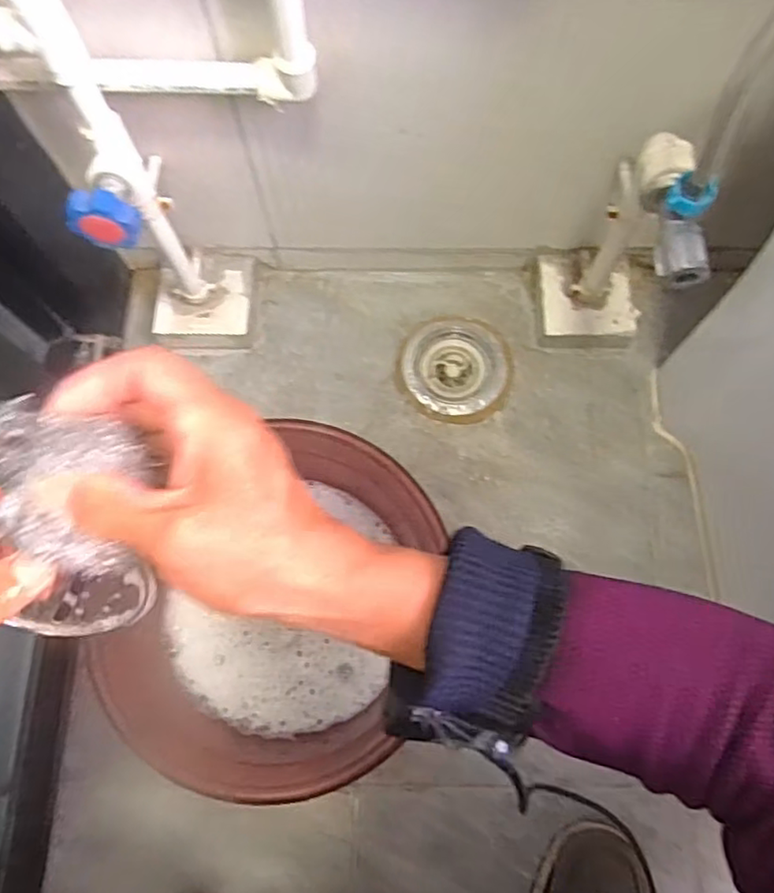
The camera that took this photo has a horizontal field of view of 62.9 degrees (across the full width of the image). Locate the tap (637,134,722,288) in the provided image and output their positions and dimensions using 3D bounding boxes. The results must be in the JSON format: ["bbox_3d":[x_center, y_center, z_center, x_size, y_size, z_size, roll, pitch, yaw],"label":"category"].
[{"bbox_3d":[0.212,-0.179,0.460,0.029,0.052,0.120,-4,74,-1],"label":"tap"}]

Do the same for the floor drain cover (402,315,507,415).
[{"bbox_3d":[0.079,-0.093,0.741,0.117,0.021,0.115,18,75,5],"label":"floor drain cover"}]

